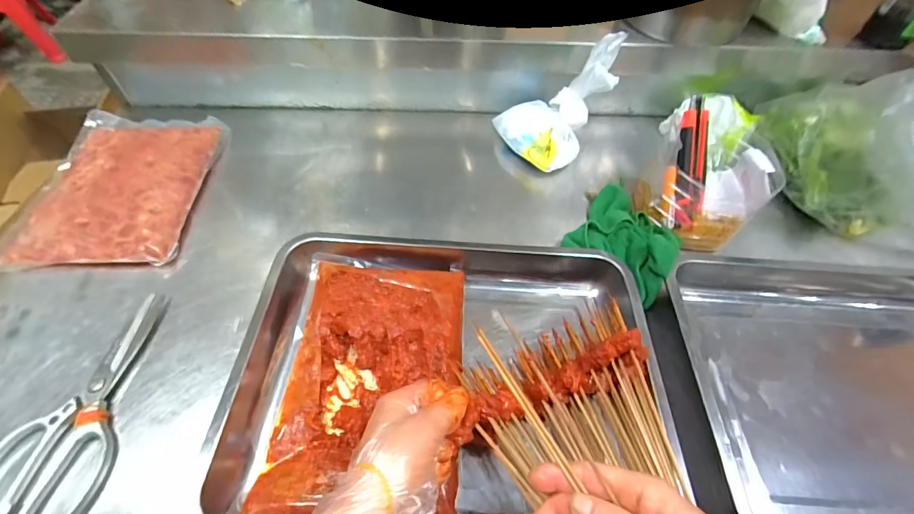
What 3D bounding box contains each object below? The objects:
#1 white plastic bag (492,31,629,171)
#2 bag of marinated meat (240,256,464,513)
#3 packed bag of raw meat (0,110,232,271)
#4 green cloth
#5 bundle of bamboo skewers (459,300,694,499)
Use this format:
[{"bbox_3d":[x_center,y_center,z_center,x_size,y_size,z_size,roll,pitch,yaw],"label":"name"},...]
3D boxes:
[{"bbox_3d":[0.135,-0.216,0.565,0.146,0.133,0.124,12,56,5],"label":"white plastic bag"},{"bbox_3d":[-0.080,0.114,0.399,0.168,0.028,0.248,3,55,-1],"label":"bag of marinated meat"},{"bbox_3d":[-0.442,-0.105,0.545,0.200,0.032,0.274,-1,55,-3],"label":"packed bag of raw meat"},{"bbox_3d":[0.215,-0.035,0.502,0.120,0.055,0.145,32,60,18],"label":"green cloth"},{"bbox_3d":[0.118,0.188,0.279,0.164,0.074,0.352,-9,47,-9],"label":"bundle of bamboo skewers"}]

